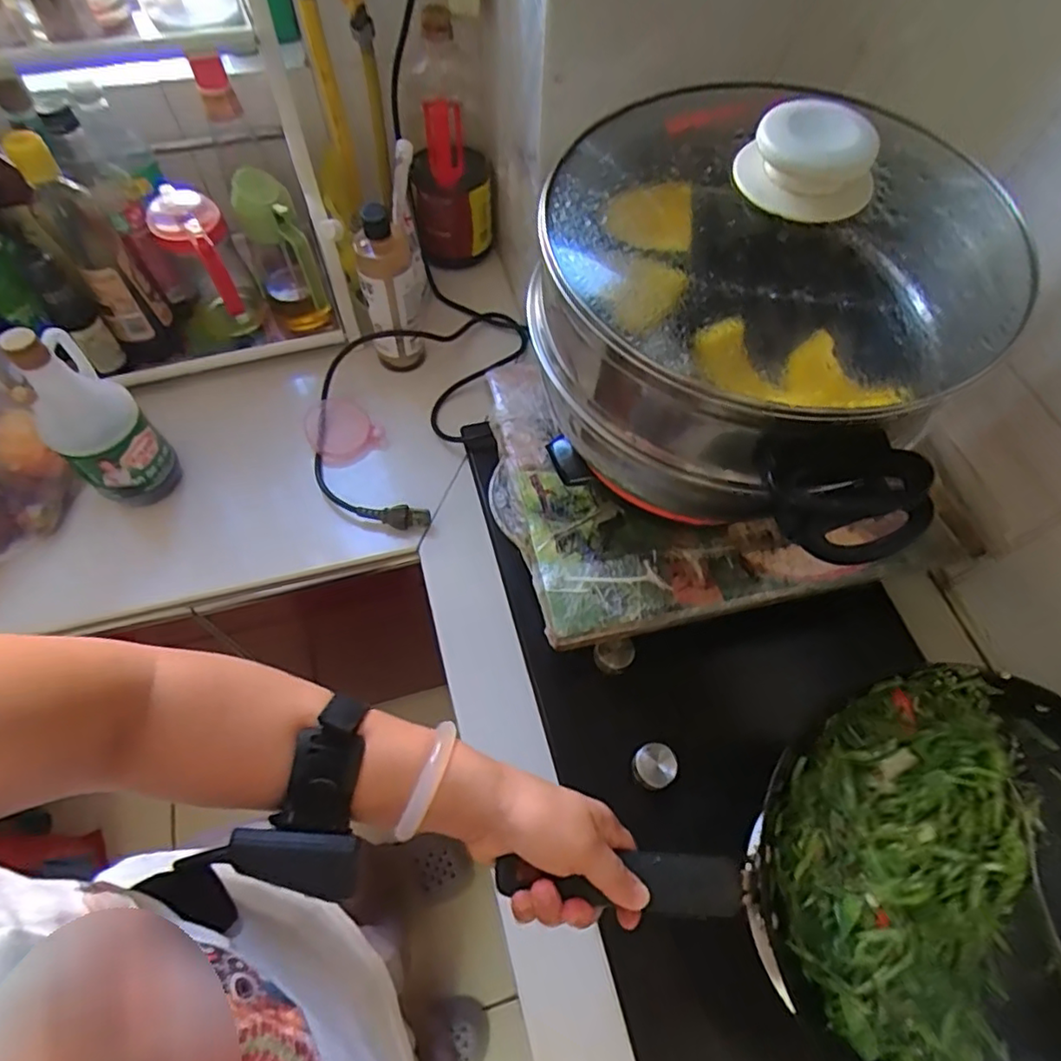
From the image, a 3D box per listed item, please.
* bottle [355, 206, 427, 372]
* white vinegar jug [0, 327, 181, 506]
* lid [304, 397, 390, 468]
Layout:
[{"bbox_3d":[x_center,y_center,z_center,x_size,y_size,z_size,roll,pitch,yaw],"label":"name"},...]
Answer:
[{"bbox_3d":[-0.159,-0.274,0.720,0.069,0.199,0.065,-12,62,-8],"label":"bottle"},{"bbox_3d":[-0.447,-0.112,0.621,0.087,0.210,0.084,38,67,17],"label":"white vinegar jug"},{"bbox_3d":[-0.228,-0.122,0.744,0.078,0.032,0.086,-30,66,-17],"label":"lid"}]

